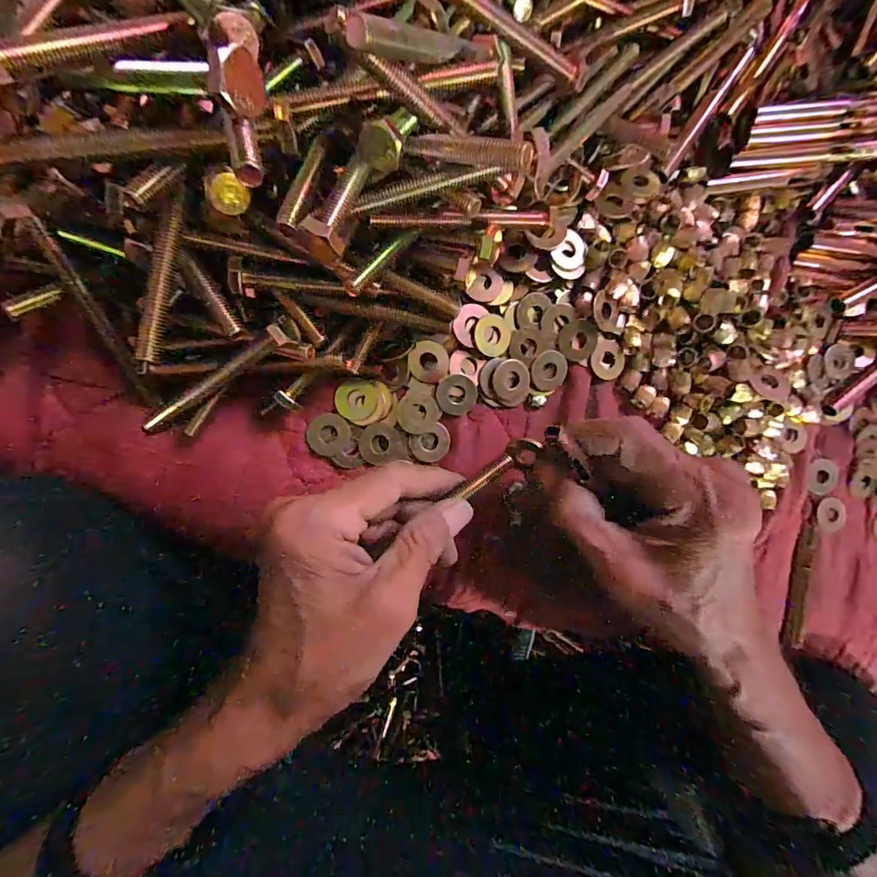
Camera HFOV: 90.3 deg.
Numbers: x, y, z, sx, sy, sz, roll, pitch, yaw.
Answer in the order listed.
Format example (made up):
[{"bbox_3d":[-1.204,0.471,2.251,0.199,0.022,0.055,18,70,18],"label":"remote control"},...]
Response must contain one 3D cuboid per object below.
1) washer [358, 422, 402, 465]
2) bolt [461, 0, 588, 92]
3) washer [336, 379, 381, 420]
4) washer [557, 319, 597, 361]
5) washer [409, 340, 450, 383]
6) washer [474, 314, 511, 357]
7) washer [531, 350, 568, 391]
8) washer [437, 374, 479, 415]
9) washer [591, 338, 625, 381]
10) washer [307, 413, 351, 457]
[{"bbox_3d":[-0.035,0.003,0.258,0.023,0.004,0.023,0,90,-9],"label":"washer"},{"bbox_3d":[0.031,-0.188,0.199,0.105,0.009,0.011,-2,90,-36],"label":"bolt"},{"bbox_3d":[-0.048,-0.023,0.255,0.024,0.004,0.024,0,90,-9],"label":"washer"},{"bbox_3d":[0.087,-0.061,0.271,0.025,0.005,0.025,0,90,-9],"label":"washer"},{"bbox_3d":[-0.005,-0.045,0.255,0.022,0.004,0.023,1,103,6],"label":"washer"},{"bbox_3d":[0.032,-0.061,0.257,0.024,0.004,0.024,-5,101,-26],"label":"washer"},{"bbox_3d":[0.069,-0.042,0.272,0.024,0.005,0.024,0,90,-9],"label":"washer"},{"bbox_3d":[0.011,-0.026,0.259,0.024,0.004,0.023,0,90,-9],"label":"washer"},{"bbox_3d":[0.108,-0.050,0.278,0.023,0.004,0.025,-2,100,-10],"label":"washer"},{"bbox_3d":[-0.064,-0.002,0.253,0.024,0.004,0.024,0,90,-9],"label":"washer"}]

